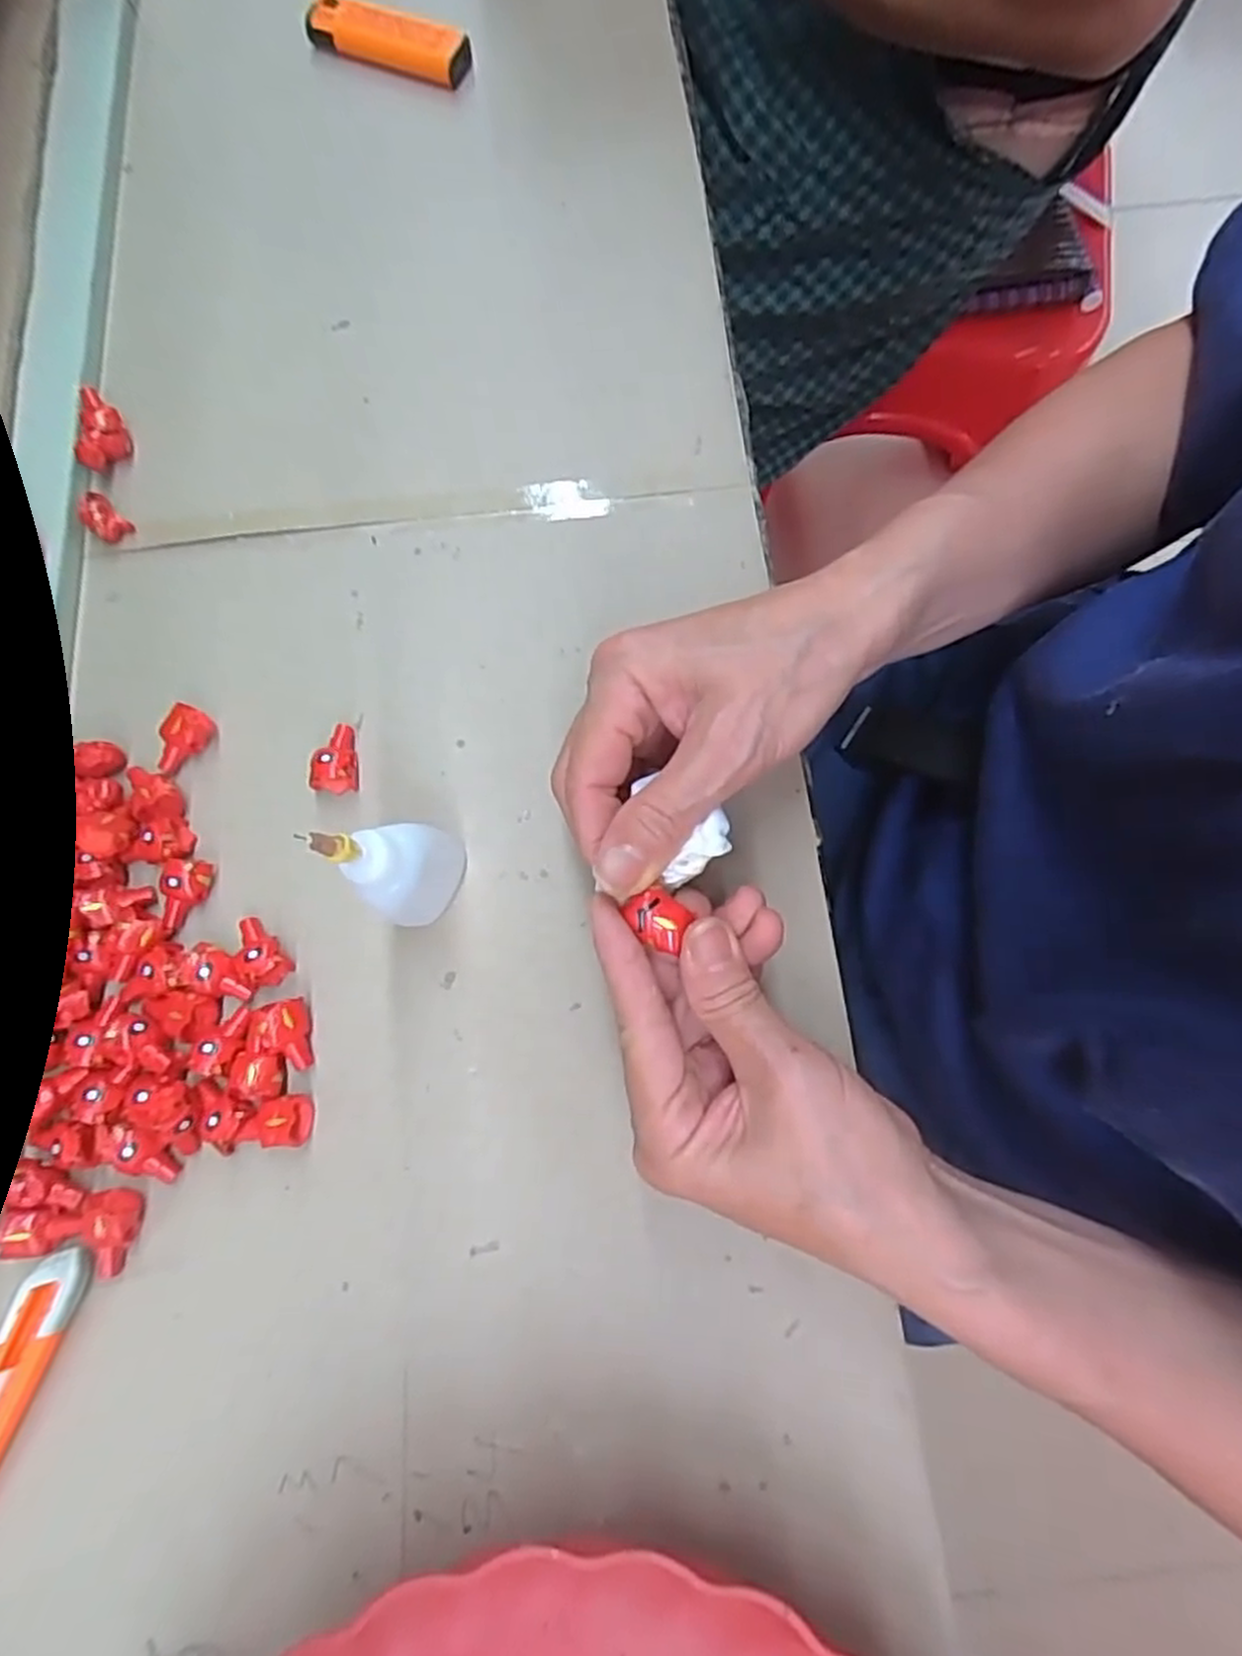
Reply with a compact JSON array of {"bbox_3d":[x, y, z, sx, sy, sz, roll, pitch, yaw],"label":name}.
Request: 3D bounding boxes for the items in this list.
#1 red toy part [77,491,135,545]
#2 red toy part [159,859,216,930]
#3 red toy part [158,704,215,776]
[{"bbox_3d":[-0.217,-0.130,0.327,0.019,0.012,0.014,42,80,9],"label":"red toy part"},{"bbox_3d":[-0.162,0.024,0.291,0.014,0.013,0.027,13,77,3],"label":"red toy part"},{"bbox_3d":[-0.170,-0.034,0.306,0.019,0.014,0.026,38,80,9],"label":"red toy part"}]

